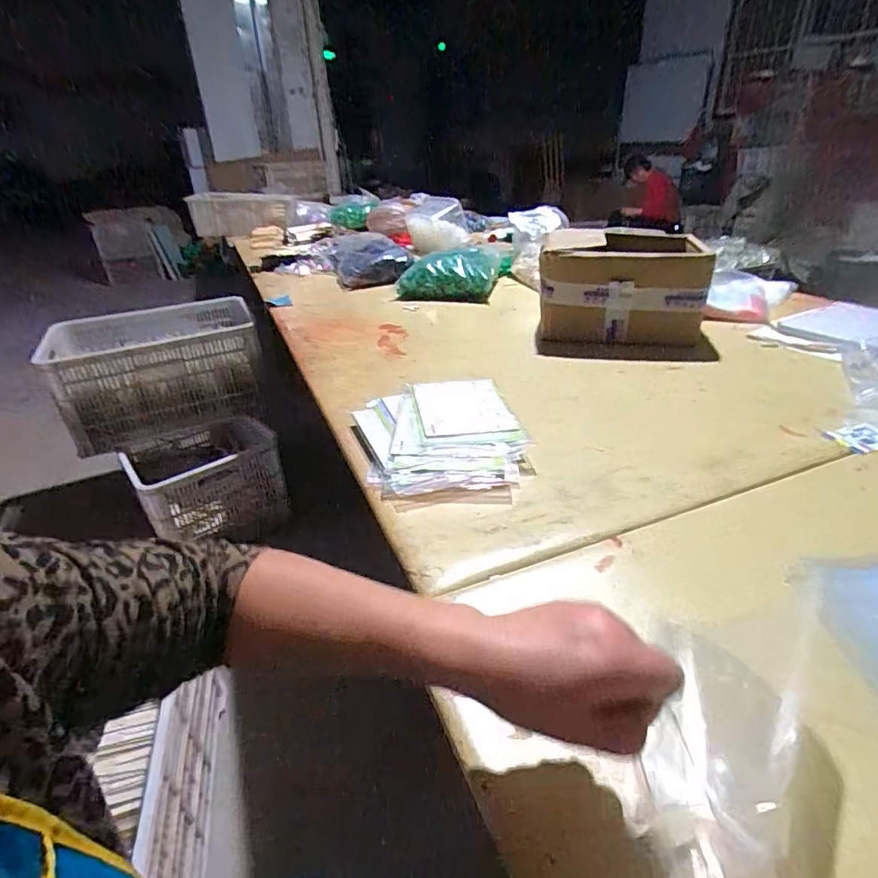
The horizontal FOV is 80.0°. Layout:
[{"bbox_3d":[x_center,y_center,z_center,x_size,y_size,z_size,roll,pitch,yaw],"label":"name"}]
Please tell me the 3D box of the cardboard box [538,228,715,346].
[{"bbox_3d":[0.376,-0.321,1.096,0.311,0.204,0.210,4,30,13],"label":"cardboard box"}]

